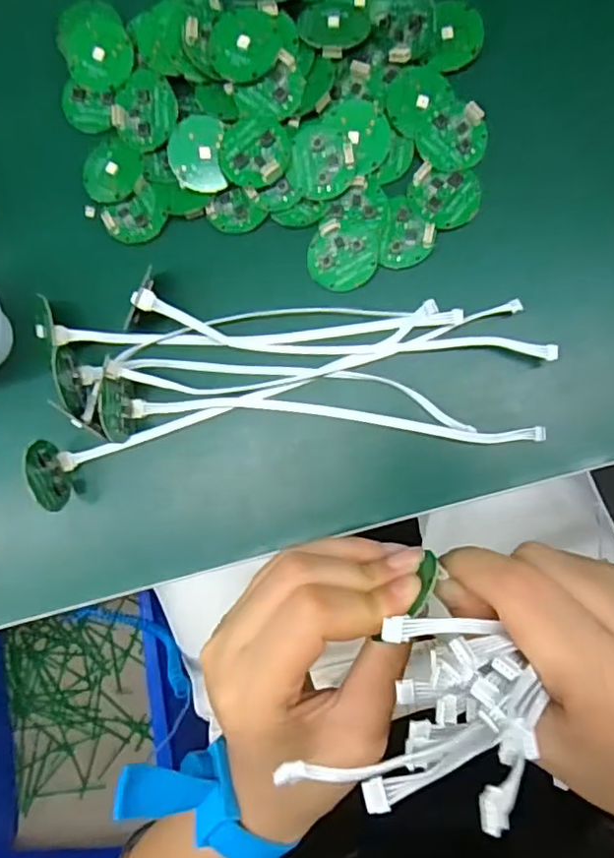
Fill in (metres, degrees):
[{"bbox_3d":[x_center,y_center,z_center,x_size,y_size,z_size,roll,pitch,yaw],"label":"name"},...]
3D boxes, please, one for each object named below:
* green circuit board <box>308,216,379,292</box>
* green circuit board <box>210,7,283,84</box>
[{"bbox_3d":[0.018,-0.087,0.304,0.034,0.004,0.035,2,87,6],"label":"green circuit board"},{"bbox_3d":[-0.029,-0.187,0.298,0.034,0.009,0.035,-10,86,6],"label":"green circuit board"}]

